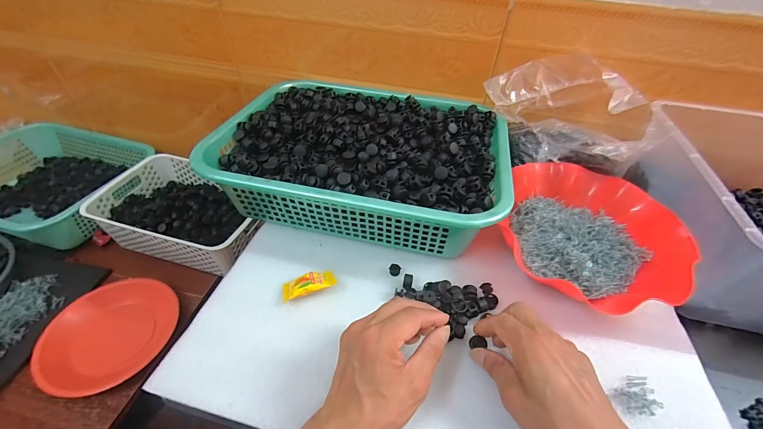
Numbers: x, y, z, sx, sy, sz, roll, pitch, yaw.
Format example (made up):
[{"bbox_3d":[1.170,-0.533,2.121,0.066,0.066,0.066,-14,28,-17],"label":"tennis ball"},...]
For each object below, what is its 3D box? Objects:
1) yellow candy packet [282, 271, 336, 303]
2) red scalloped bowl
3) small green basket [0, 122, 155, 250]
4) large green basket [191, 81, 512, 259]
[{"bbox_3d":[-0.083,0.079,0.376,0.060,0.017,0.030,-15,48,-17],"label":"yellow candy packet"},{"bbox_3d":[0.255,0.022,0.418,0.195,0.059,0.214,0,46,-3],"label":"red scalloped bowl"},{"bbox_3d":[-0.777,-0.085,0.764,0.440,0.105,0.312,11,46,7],"label":"small green basket"},{"bbox_3d":[-0.024,-0.087,0.478,0.375,0.085,0.279,10,46,7],"label":"large green basket"}]

